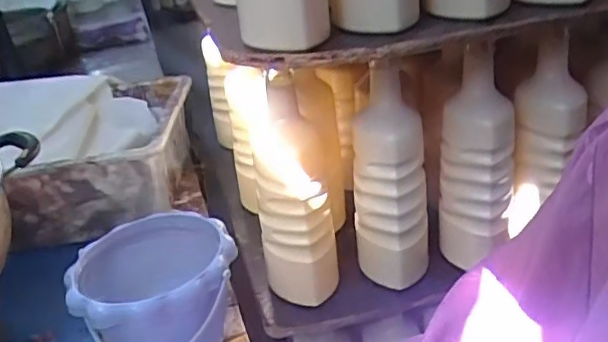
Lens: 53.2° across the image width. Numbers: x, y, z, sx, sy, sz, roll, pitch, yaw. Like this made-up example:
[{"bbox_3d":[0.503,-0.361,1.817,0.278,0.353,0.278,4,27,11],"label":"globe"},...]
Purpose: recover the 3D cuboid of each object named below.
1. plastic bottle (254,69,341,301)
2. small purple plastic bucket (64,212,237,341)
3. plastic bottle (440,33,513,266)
[{"bbox_3d":[-0.008,0.023,0.593,0.075,0.221,0.070,-7,26,0],"label":"plastic bottle"},{"bbox_3d":[-0.144,0.132,0.610,0.150,0.121,0.147,-5,26,3],"label":"small purple plastic bucket"},{"bbox_3d":[0.169,-0.009,0.598,0.068,0.219,0.055,10,30,31],"label":"plastic bottle"}]

